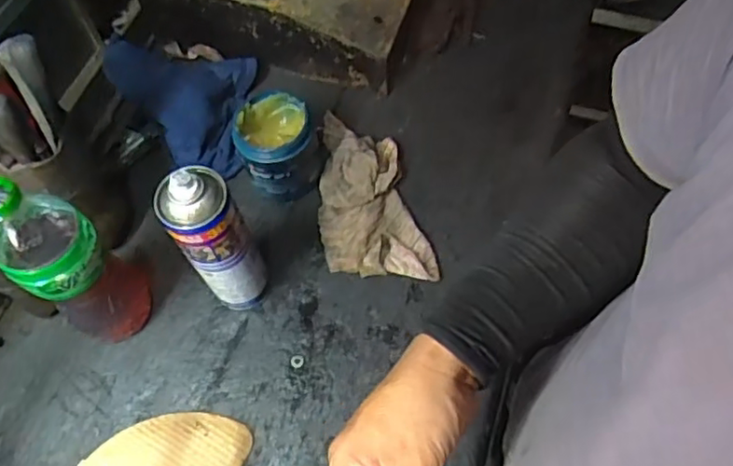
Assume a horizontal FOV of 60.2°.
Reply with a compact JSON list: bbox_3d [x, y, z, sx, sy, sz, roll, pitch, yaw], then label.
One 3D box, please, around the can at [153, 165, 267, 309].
[{"bbox_3d":[-0.148,0.014,0.624,0.066,0.229,0.058,-34,66,-15],"label":"can"}]

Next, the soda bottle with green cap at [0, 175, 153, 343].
[{"bbox_3d":[-0.274,0.030,0.592,0.069,0.273,0.085,41,70,20],"label":"soda bottle with green cap"}]

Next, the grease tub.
[{"bbox_3d":[-0.102,-0.099,0.748,0.088,0.107,0.083,-1,62,1],"label":"grease tub"}]

